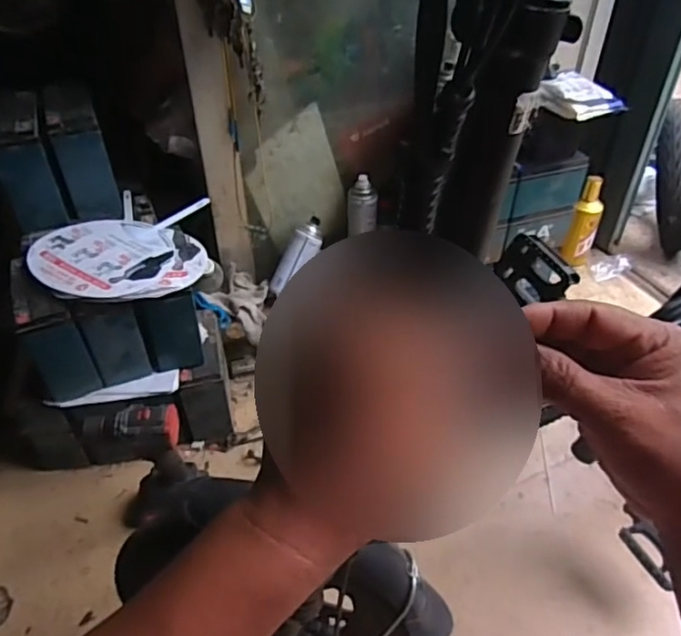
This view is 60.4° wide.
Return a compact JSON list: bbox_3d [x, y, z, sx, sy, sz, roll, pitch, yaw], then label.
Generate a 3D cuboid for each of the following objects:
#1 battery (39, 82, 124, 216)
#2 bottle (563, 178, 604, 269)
[{"bbox_3d":[-0.452,-0.294,1.015,0.086,0.184,0.192,-17,45,-17],"label":"battery"},{"bbox_3d":[0.593,-0.227,1.427,0.072,0.227,0.083,18,45,19],"label":"bottle"}]

